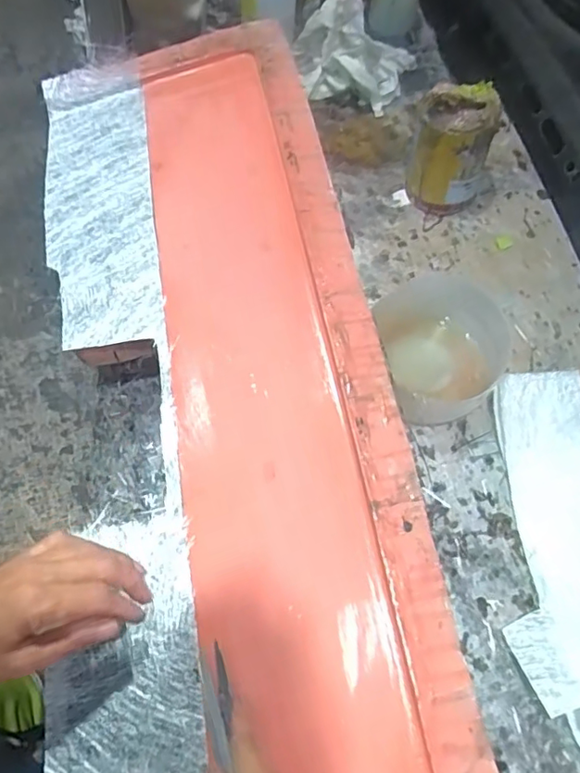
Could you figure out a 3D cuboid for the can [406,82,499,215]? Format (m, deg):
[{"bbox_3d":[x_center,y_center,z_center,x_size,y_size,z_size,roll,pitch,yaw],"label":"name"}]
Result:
[{"bbox_3d":[0.223,-0.327,0.774,0.102,0.142,0.102,1,64,-3],"label":"can"}]

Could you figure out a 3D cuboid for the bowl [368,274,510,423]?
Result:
[{"bbox_3d":[0.186,-0.041,0.663,0.147,0.072,0.172,-1,64,-4],"label":"bowl"}]

